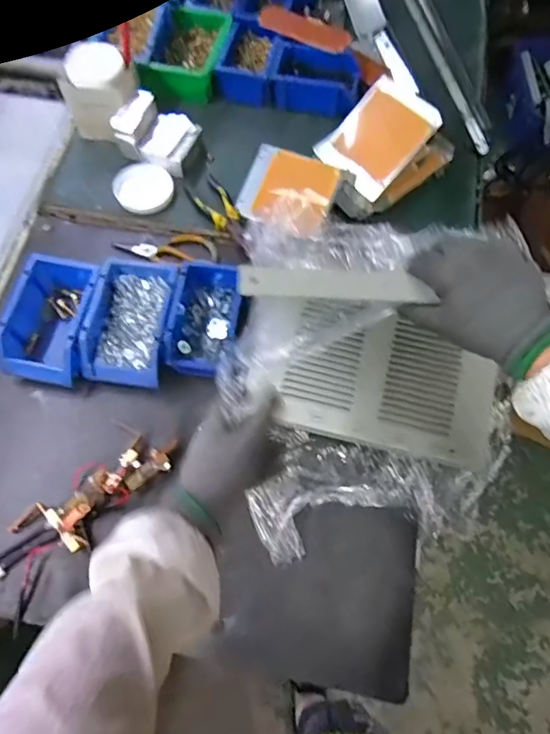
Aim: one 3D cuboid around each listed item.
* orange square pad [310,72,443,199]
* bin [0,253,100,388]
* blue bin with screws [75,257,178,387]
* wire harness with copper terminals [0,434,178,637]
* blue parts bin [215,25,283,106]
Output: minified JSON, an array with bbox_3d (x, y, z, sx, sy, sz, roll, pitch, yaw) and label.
[{"bbox_3d":[0.173,-0.387,0.862,0.143,0.031,0.165,47,114,11],"label":"orange square pad"},{"bbox_3d":[-0.333,-0.069,0.773,0.120,0.073,0.183,8,66,3],"label":"bin"},{"bbox_3d":[-0.213,-0.064,0.771,0.119,0.066,0.181,7,66,3],"label":"blue bin with screws"},{"bbox_3d":[-0.257,0.194,0.690,0.104,0.037,0.287,42,72,16],"label":"wire harness with copper terminals"},{"bbox_3d":[-0.042,-0.578,0.988,0.109,0.076,0.144,13,67,5],"label":"blue parts bin"}]

